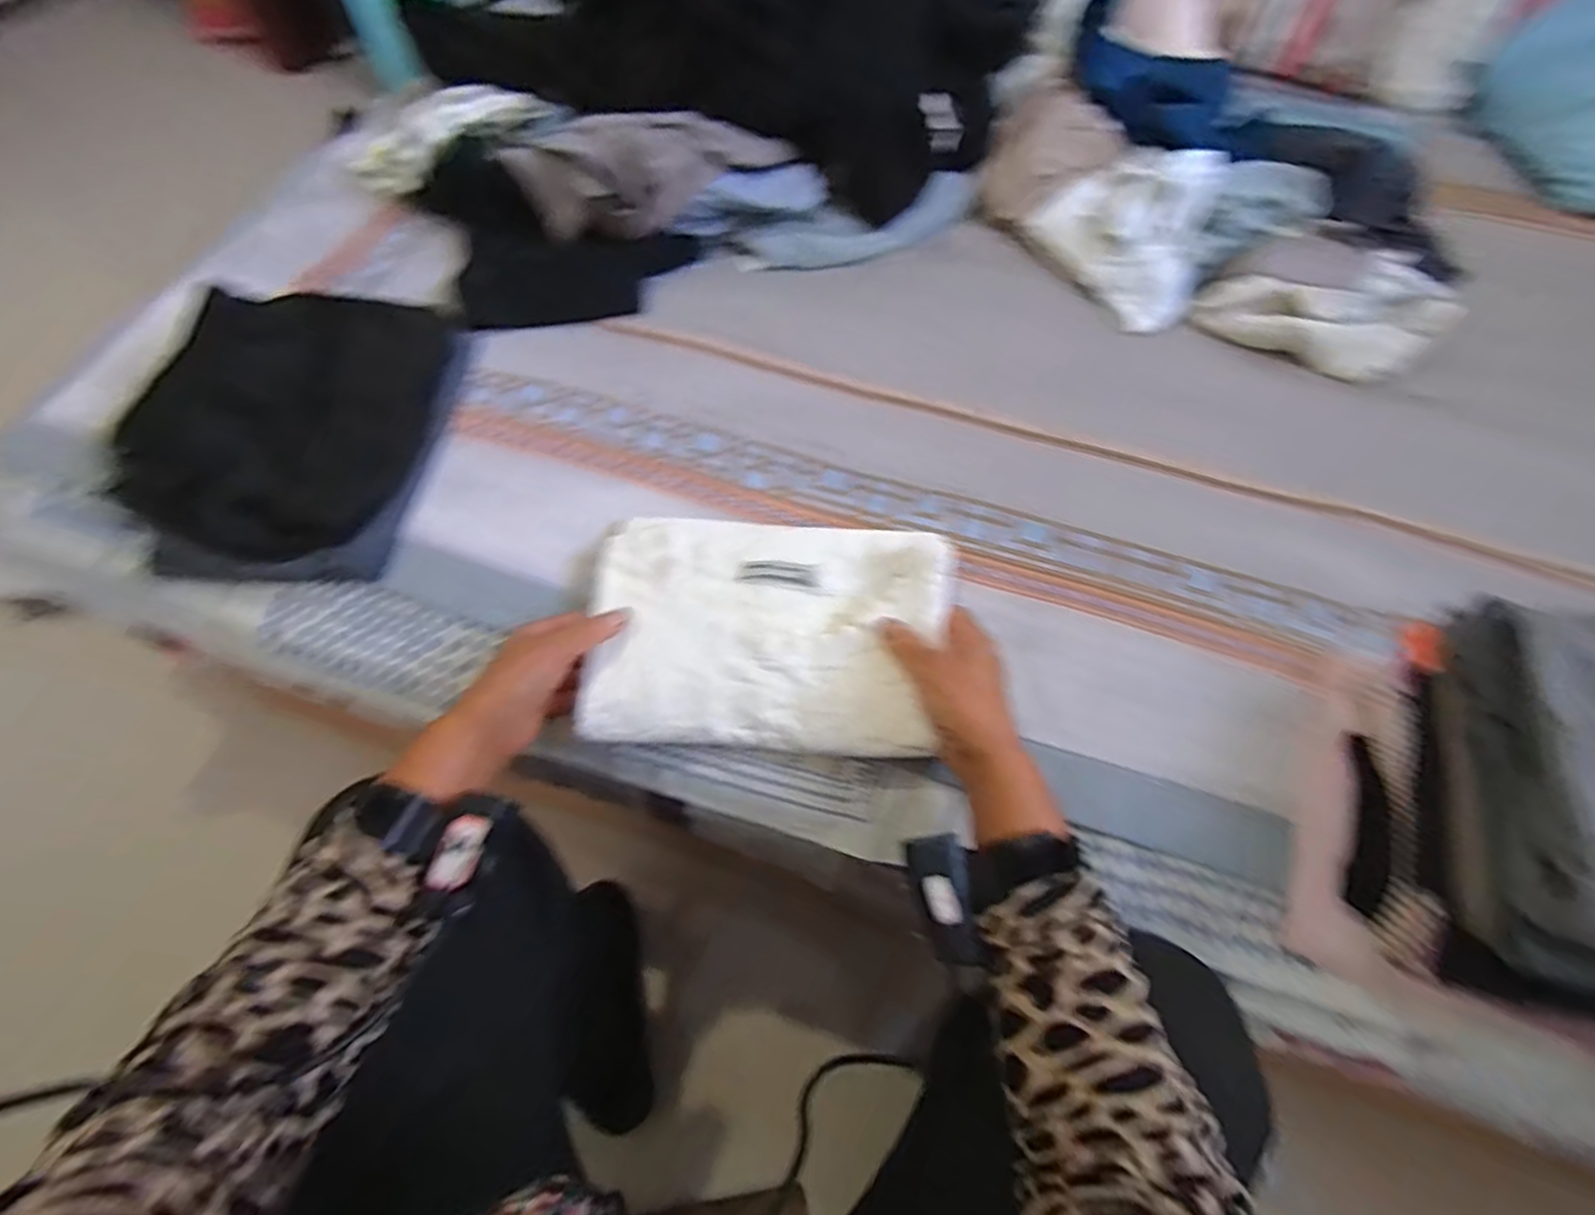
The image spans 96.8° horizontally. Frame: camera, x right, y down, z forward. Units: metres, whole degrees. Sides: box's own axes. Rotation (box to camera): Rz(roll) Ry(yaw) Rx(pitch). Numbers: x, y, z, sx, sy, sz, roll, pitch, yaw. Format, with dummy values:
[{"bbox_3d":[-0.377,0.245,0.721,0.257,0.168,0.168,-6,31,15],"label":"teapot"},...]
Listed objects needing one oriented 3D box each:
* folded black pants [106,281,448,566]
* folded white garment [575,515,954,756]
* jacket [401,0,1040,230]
[{"bbox_3d":[-0.435,-0.163,0.603,0.221,0.064,0.265,3,61,1],"label":"folded black pants"},{"bbox_3d":[-0.023,0.008,0.532,0.254,0.039,0.186,4,61,2],"label":"folded white garment"},{"bbox_3d":[-0.092,-0.707,0.775,0.650,0.264,0.333,26,64,13],"label":"jacket"}]

